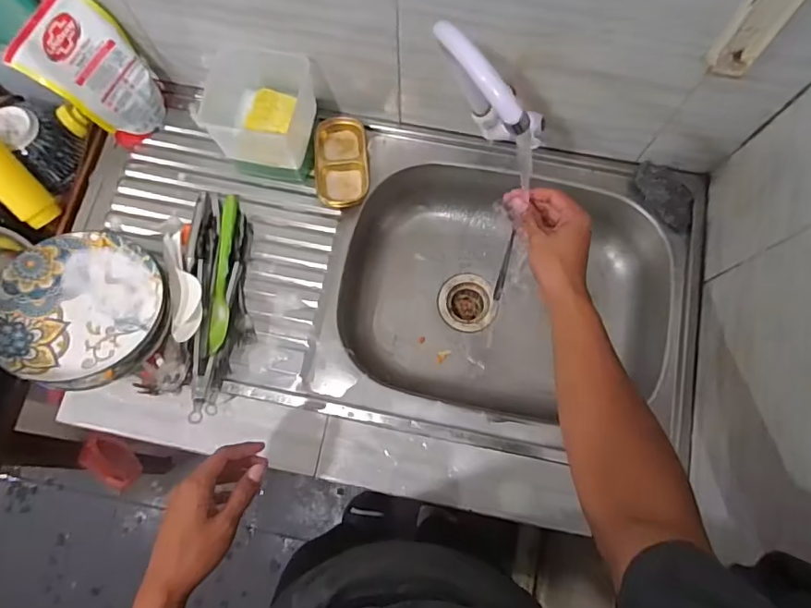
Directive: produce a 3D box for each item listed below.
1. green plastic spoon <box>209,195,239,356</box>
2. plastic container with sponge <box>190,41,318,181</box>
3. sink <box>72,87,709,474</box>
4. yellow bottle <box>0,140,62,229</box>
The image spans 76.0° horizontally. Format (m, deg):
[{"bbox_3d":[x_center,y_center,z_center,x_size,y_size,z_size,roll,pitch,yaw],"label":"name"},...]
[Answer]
[{"bbox_3d":[-0.274,-0.055,0.789,0.025,0.046,0.264,-3,75,0],"label":"green plastic spoon"},{"bbox_3d":[-0.214,-0.302,0.812,0.146,0.145,0.152,9,76,3],"label":"plastic container with sponge"},{"bbox_3d":[-0.025,-0.045,0.873,0.943,0.168,0.475,11,76,3],"label":"sink"},{"bbox_3d":[-0.613,-0.191,0.802,0.053,0.156,0.039,-32,40,-8],"label":"yellow bottle"}]

